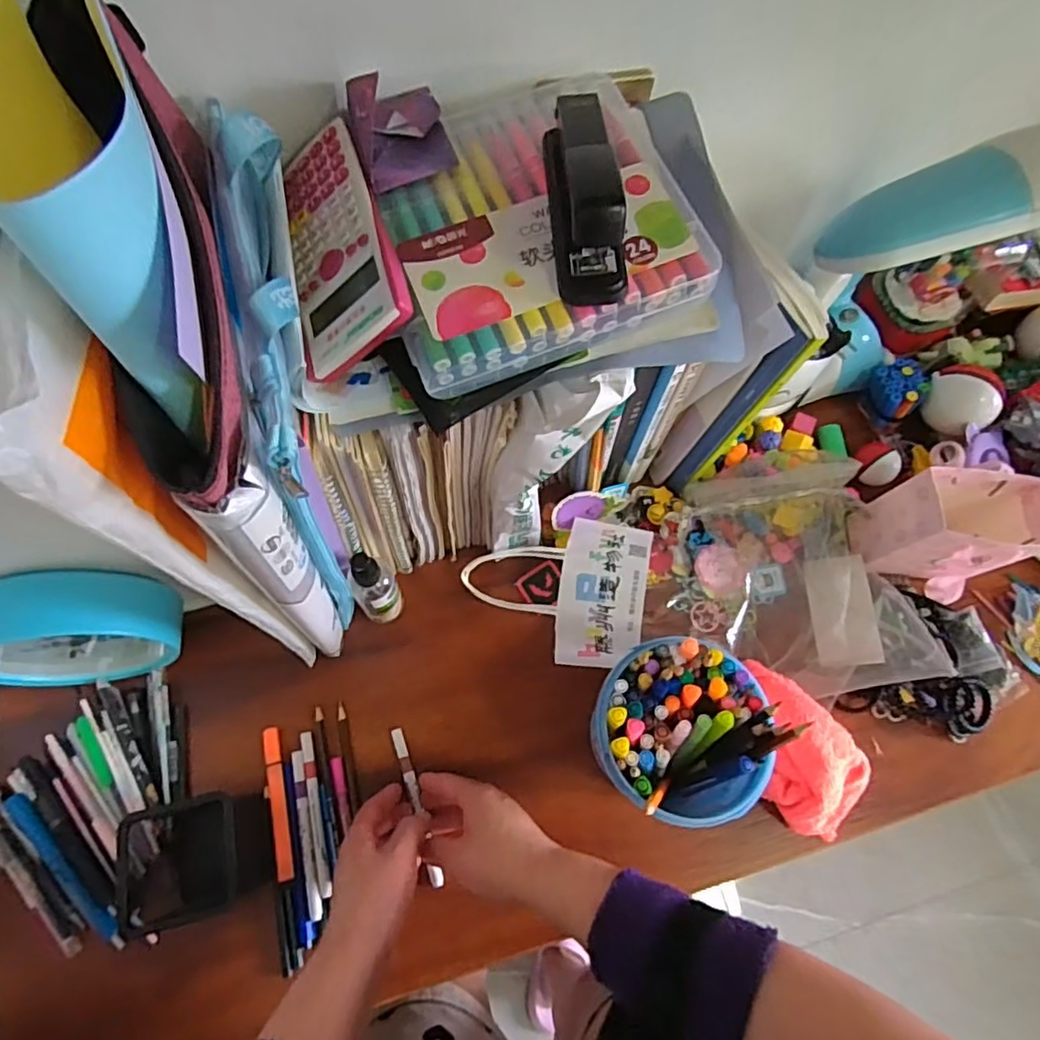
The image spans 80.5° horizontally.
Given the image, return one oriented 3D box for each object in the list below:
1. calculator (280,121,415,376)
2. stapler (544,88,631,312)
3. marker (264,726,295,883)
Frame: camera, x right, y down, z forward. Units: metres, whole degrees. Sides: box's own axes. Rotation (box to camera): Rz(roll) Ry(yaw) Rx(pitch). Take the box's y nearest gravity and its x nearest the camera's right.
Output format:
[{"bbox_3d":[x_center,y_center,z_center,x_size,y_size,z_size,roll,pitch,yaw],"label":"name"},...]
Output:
[{"bbox_3d":[-0.114,-0.164,0.380,0.080,0.018,0.146,-29,71,27],"label":"calculator"},{"bbox_3d":[0.038,-0.187,0.343,0.044,0.061,0.115,-6,69,-5],"label":"stapler"},{"bbox_3d":[-0.208,0.243,0.533,0.015,0.016,0.123,-13,72,-7],"label":"marker"}]

